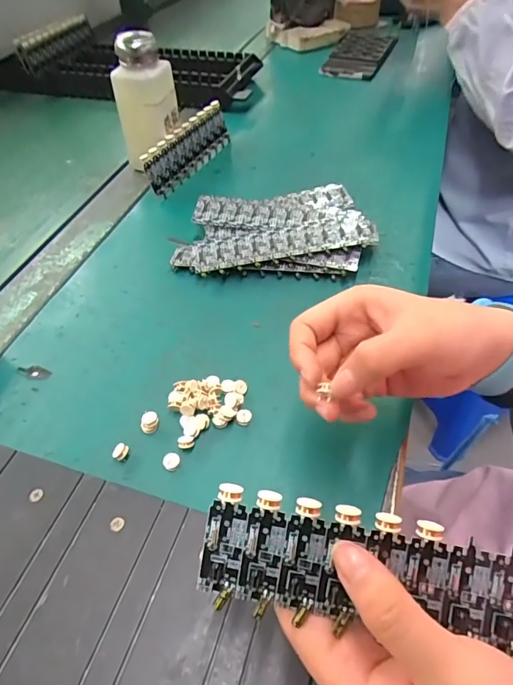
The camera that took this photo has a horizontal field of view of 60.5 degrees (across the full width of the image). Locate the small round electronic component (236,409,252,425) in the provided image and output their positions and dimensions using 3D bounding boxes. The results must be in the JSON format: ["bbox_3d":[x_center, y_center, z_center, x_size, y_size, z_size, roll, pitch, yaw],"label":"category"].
[{"bbox_3d":[-0.008,0.050,0.296,0.010,0.005,0.012,18,54,21],"label":"small round electronic component"}]

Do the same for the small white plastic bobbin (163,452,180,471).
[{"bbox_3d":[-0.054,0.075,0.278,0.010,0.005,0.010,-3,49,4],"label":"small white plastic bobbin"}]

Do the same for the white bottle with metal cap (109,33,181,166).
[{"bbox_3d":[-0.118,-0.249,0.469,0.055,0.129,0.050,5,49,10],"label":"white bottle with metal cap"}]

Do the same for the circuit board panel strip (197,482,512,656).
[{"bbox_3d":[0.057,0.090,0.169,0.155,0.005,0.043,9,87,5],"label":"circuit board panel strip"}]

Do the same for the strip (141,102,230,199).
[{"bbox_3d":[-0.075,-0.216,0.496,0.015,0.052,0.139,20,53,21],"label":"strip"}]

